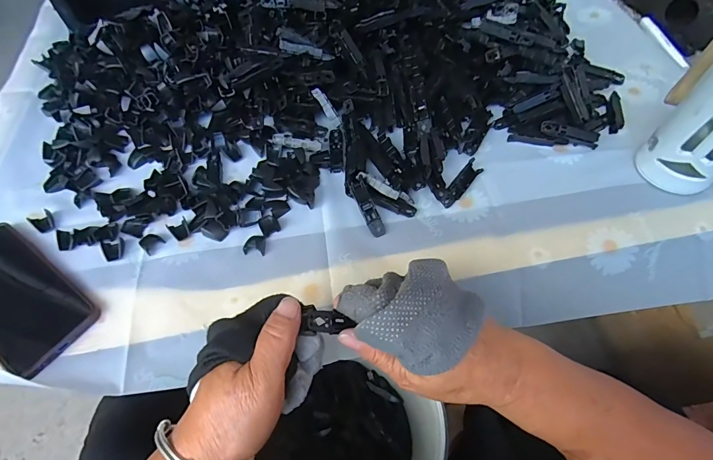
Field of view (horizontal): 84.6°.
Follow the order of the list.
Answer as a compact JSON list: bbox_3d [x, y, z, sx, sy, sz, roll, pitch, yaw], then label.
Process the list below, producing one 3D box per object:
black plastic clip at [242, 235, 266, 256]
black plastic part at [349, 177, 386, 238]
[{"bbox_3d":[-0.099,0.014,0.383,0.020,0.006,0.021,5,58,1],"label":"black plastic clip"},{"bbox_3d":[0.011,-0.025,0.397,0.017,0.013,0.067,-21,75,-11],"label":"black plastic part"}]

